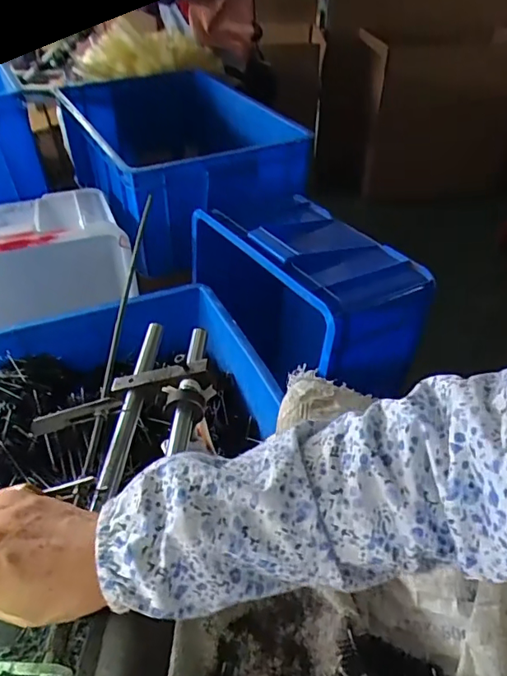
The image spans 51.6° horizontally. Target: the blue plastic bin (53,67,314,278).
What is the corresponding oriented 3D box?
[{"bbox_3d":[-0.190,-0.414,1.181,0.399,0.238,0.603,-17,43,-21],"label":"blue plastic bin"}]

